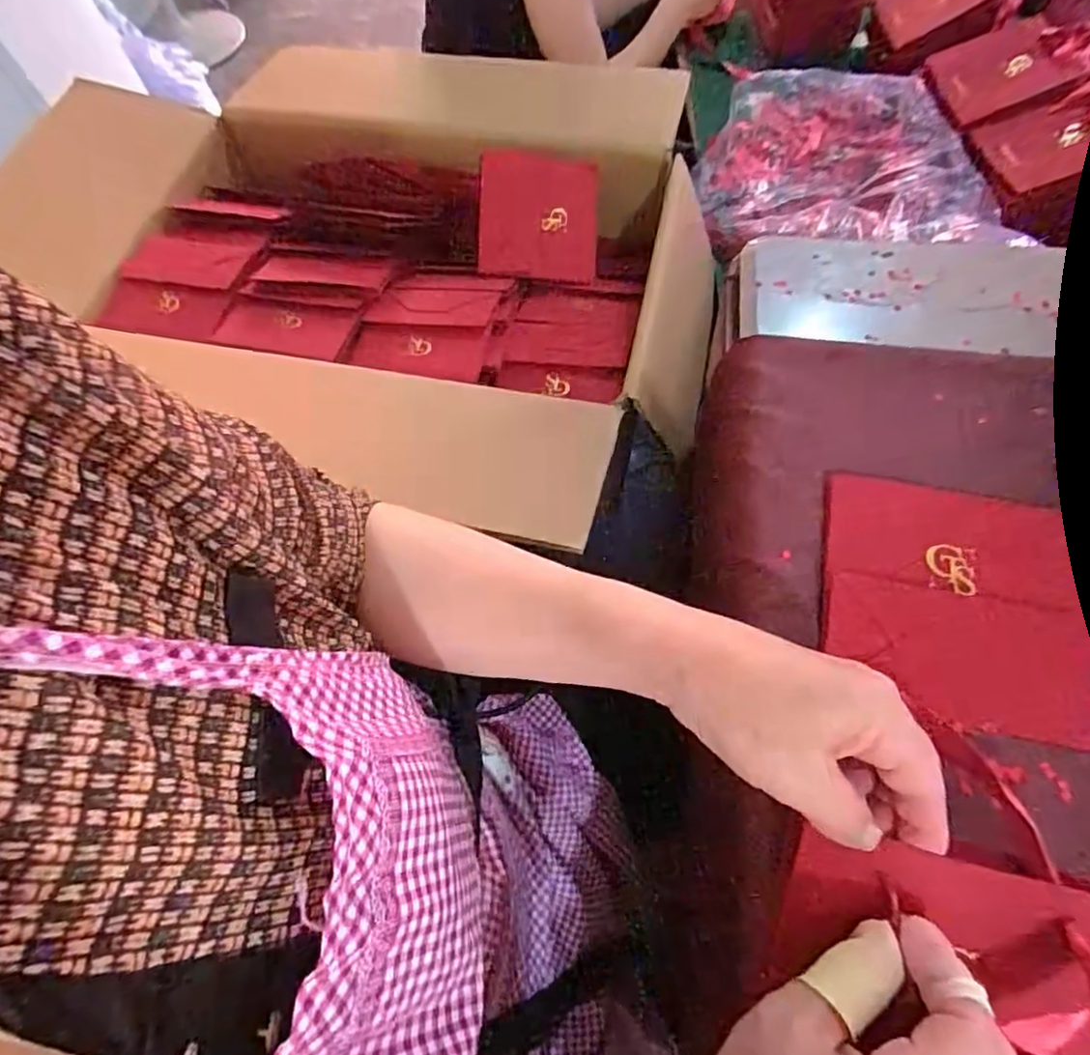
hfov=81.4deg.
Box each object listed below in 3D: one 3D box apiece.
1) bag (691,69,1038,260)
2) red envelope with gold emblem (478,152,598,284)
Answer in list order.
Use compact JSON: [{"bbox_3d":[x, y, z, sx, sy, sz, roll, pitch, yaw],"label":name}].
[{"bbox_3d":[0.380,-0.459,0.819,0.355,0.107,0.208,13,65,10],"label":"bag"},{"bbox_3d":[-0.008,-0.371,0.757,0.138,0.015,0.151,2,86,-7],"label":"red envelope with gold emblem"}]

